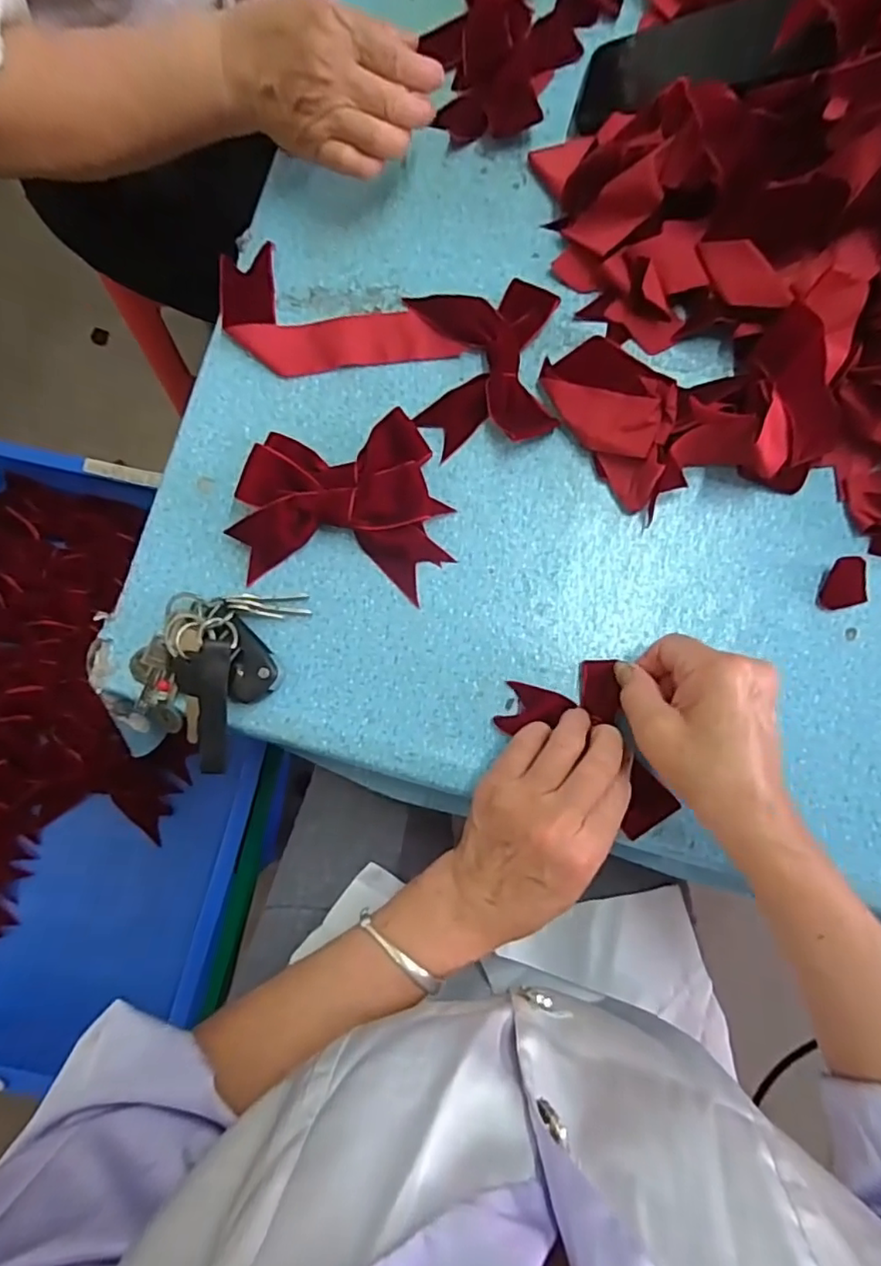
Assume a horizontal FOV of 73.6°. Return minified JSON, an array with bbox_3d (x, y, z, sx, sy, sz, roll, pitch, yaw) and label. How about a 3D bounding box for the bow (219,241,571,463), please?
[{"bbox_3d":[-0.041,-0.201,0.414,0.243,0.014,0.117,10,84,3],"label":"bow"}]

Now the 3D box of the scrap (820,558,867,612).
[{"bbox_3d":[0.264,-0.033,0.386,0.030,0.012,0.031,-14,83,0],"label":"scrap"}]

